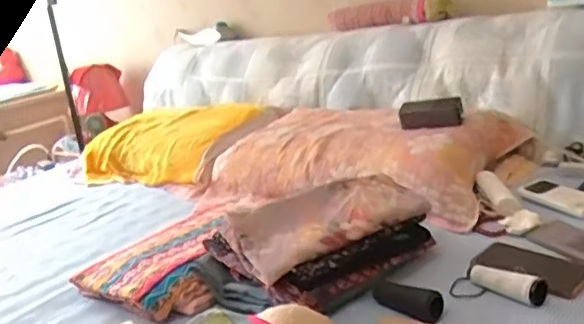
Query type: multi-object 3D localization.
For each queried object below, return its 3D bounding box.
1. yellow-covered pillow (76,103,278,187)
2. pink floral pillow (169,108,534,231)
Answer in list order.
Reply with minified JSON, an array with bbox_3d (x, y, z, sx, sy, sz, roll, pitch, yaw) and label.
[{"bbox_3d":[-0.350,-0.052,1.775,0.582,0.182,0.334,2,20,37],"label":"yellow-covered pillow"},{"bbox_3d":[0.116,-0.011,1.377,0.706,0.141,0.392,3,20,39],"label":"pink floral pillow"}]

